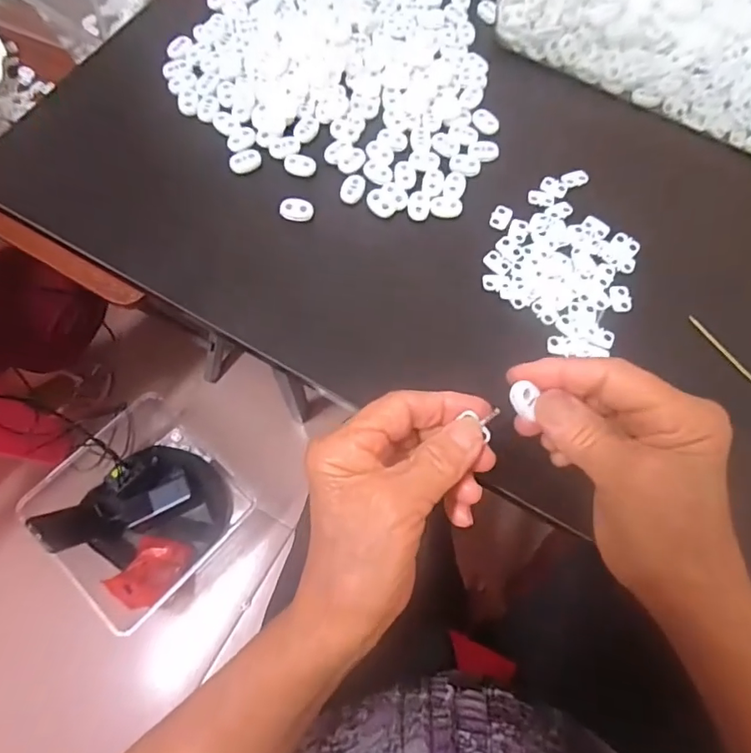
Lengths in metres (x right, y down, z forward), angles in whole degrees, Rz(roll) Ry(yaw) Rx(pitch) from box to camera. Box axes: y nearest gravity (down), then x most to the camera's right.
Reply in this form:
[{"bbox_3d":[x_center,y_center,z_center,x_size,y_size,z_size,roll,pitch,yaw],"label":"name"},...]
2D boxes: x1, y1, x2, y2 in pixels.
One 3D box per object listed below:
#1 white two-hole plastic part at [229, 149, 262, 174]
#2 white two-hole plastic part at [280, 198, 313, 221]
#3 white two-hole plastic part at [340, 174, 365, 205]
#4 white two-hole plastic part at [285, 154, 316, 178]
[{"bbox_3d":[-0.093,-0.154,0.363,0.023,0.006,0.014,-31,74,-12],"label":"white two-hole plastic part"},{"bbox_3d":[-0.054,-0.115,0.352,0.022,0.006,0.016,2,70,-1],"label":"white two-hole plastic part"},{"bbox_3d":[-0.016,-0.133,0.361,0.015,0.004,0.023,24,71,7],"label":"white two-hole plastic part"},{"bbox_3d":[-0.054,-0.152,0.366,0.022,0.004,0.016,9,70,2],"label":"white two-hole plastic part"}]

